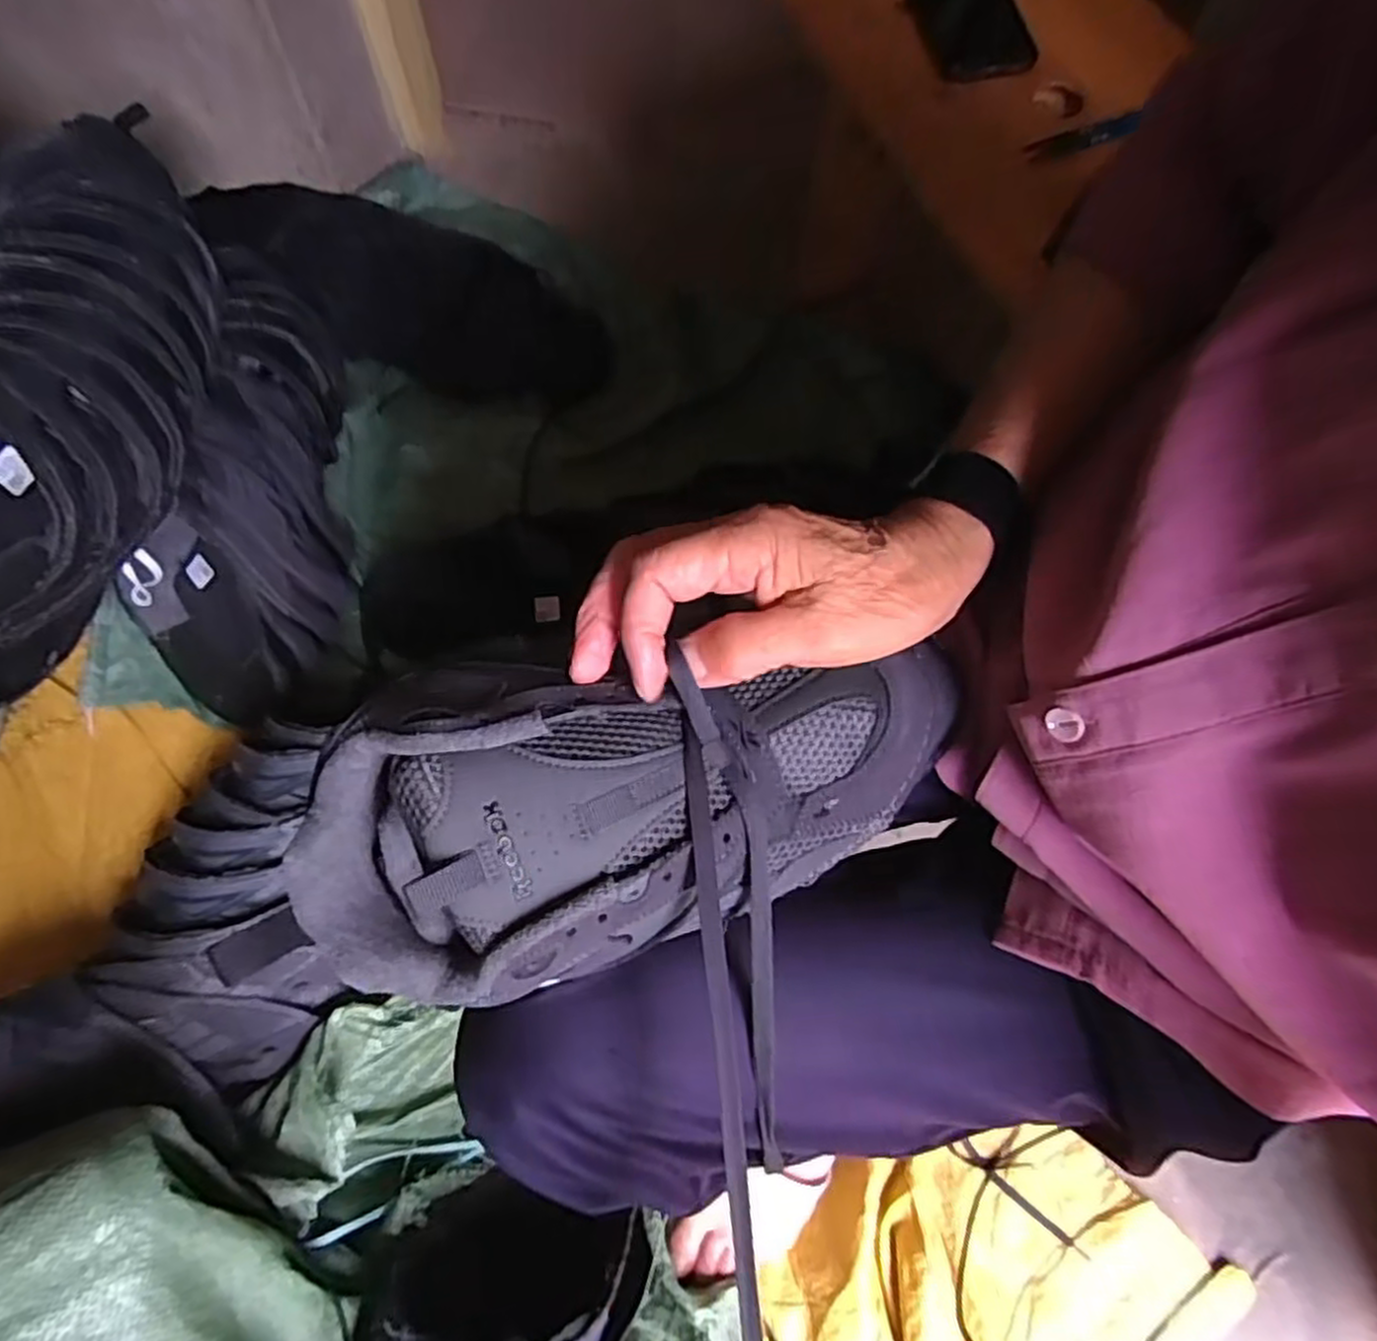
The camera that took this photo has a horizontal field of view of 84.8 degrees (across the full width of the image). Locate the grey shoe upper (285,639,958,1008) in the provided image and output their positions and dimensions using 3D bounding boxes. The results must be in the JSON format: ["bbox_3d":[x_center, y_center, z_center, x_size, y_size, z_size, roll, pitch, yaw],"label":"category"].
[{"bbox_3d":[-0.016,0.045,0.289,0.252,0.077,0.112,-11,72,-9],"label":"grey shoe upper"}]

